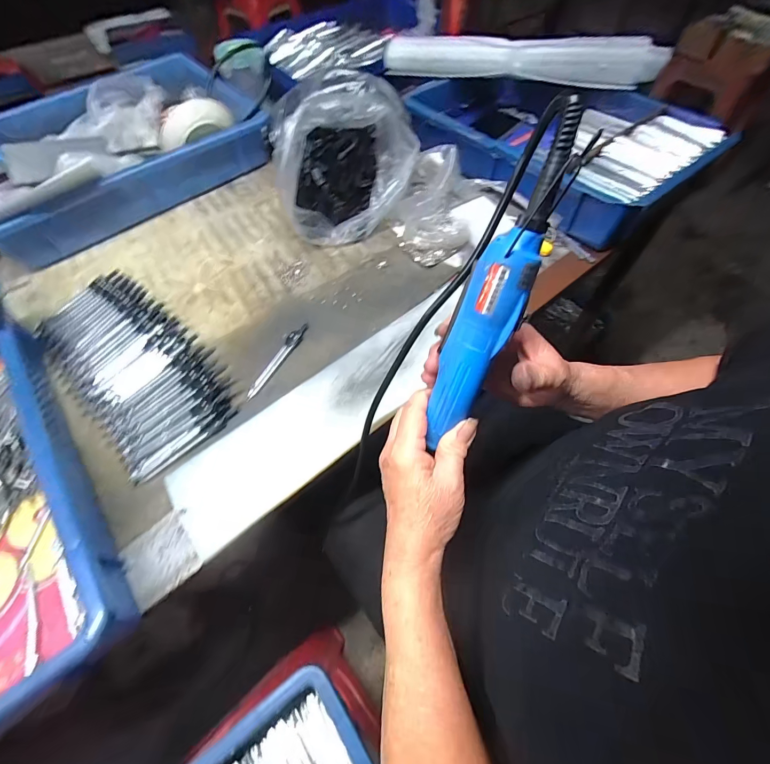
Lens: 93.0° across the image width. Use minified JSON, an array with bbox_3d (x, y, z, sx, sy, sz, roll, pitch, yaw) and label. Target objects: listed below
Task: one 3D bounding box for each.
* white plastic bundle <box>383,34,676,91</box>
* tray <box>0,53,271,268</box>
[{"bbox_3d":[0.216,-0.530,0.599,0.439,0.059,0.044,14,60,9],"label":"white plastic bundle"},{"bbox_3d":[-0.409,-0.350,0.568,0.424,0.113,0.228,-34,65,-18],"label":"tray"}]

